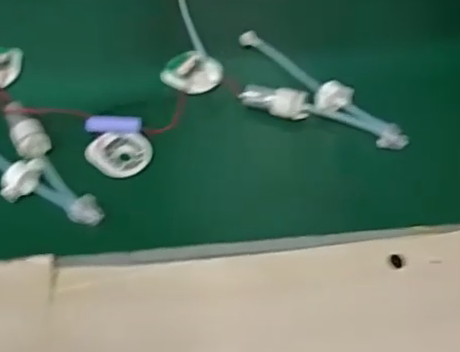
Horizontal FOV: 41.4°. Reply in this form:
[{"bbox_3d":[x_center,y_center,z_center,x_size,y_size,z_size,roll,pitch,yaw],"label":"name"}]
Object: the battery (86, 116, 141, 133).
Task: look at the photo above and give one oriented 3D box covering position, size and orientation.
[{"bbox_3d":[-0.112,-0.049,0.588,0.052,0.013,0.016,-1,53,-15],"label":"battery"}]

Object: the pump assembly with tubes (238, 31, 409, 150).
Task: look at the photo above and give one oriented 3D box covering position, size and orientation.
[{"bbox_3d":[0.082,-0.074,0.600,0.190,0.035,0.068,28,60,17],"label":"pump assembly with tubes"}]

